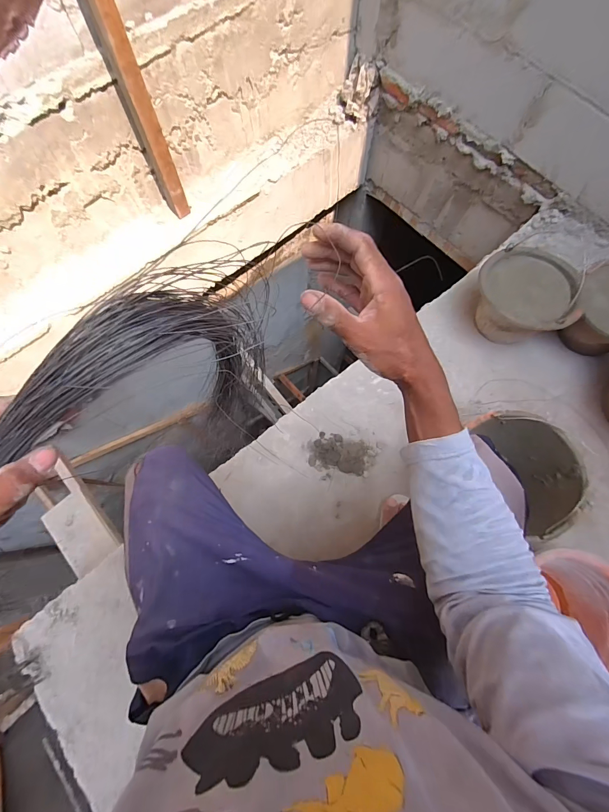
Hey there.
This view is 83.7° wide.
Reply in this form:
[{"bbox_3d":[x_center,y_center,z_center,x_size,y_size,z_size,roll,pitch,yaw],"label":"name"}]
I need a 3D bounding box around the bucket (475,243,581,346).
[{"bbox_3d":[0.600,-0.301,0.939,0.252,0.190,0.239,0,73,-1],"label":"bucket"}]

